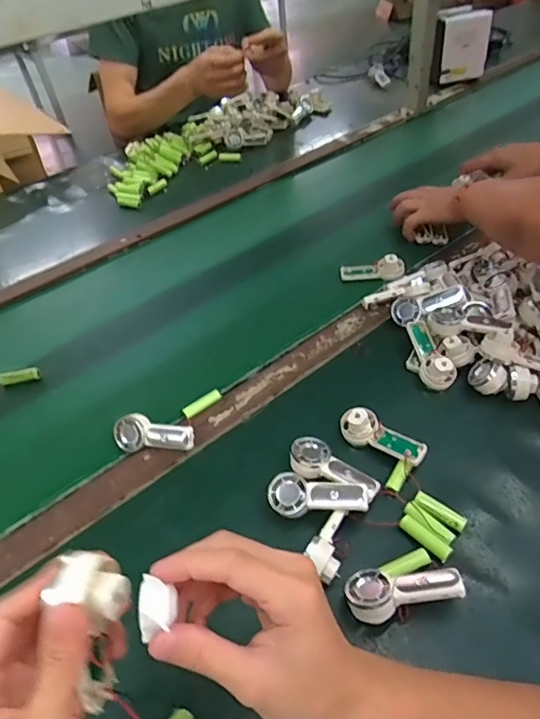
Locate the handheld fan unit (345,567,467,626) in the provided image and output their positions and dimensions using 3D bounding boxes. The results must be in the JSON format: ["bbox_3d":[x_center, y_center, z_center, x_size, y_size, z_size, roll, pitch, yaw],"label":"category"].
[{"bbox_3d":[0.109,0.190,0.412,0.090,0.038,0.038,-10,44,-4],"label":"handheld fan unit"}]

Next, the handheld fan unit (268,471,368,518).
[{"bbox_3d":[0.045,0.134,0.474,0.092,0.036,0.032,4,45,11],"label":"handheld fan unit"}]

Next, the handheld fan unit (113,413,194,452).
[{"bbox_3d":[-0.129,0.083,0.553,0.096,0.029,0.029,5,45,11],"label":"handheld fan unit"}]

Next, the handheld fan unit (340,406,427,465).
[{"bbox_3d":[0.118,0.082,0.525,0.092,0.031,0.029,24,52,28],"label":"handheld fan unit"}]

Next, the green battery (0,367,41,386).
[{"bbox_3d":[-0.336,0.023,0.667,0.051,0.018,0.014,-15,45,-9],"label":"green battery"}]

